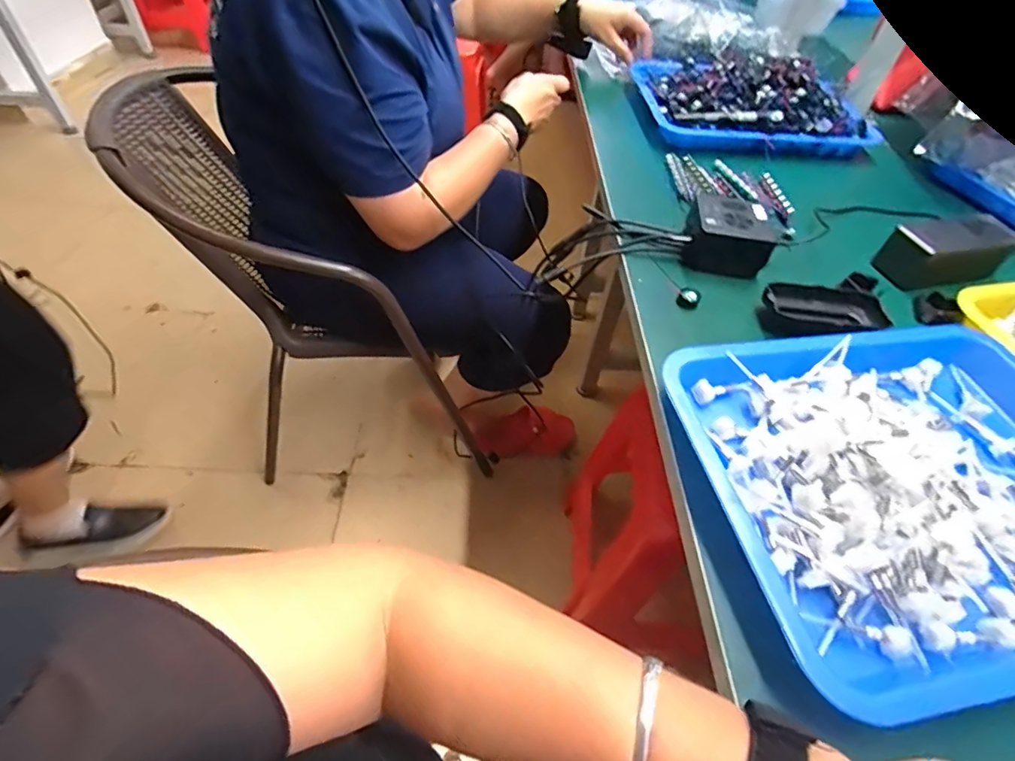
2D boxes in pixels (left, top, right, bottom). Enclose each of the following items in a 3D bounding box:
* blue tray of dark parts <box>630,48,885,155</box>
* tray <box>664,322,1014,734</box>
[{"bbox_3d":[0.360,-0.434,0.765,0.306,0.068,0.268,0,50,-5],"label":"blue tray of dark parts"},{"bbox_3d":[0.315,0.067,0.367,0.339,0.042,0.264,-4,50,-9],"label":"tray"}]

